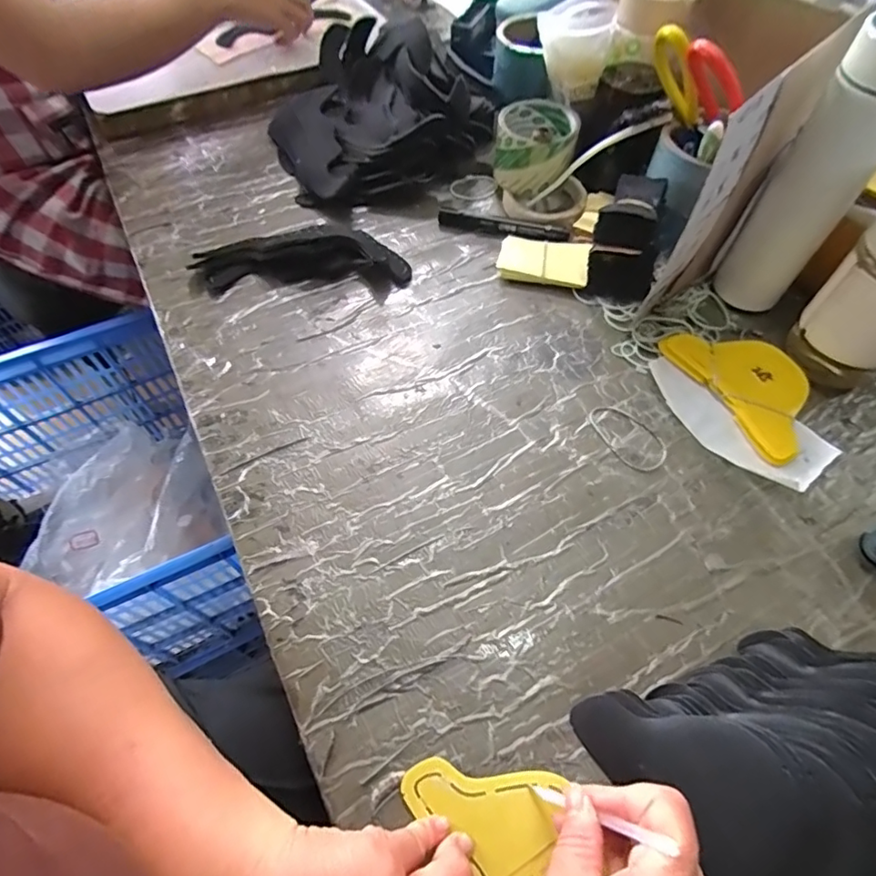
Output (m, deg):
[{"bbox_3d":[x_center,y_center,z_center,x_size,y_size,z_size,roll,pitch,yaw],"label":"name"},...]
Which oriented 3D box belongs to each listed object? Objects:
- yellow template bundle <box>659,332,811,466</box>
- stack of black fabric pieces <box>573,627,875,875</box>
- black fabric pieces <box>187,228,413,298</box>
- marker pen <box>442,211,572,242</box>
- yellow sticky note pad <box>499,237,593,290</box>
[{"bbox_3d":[0.276,-0.049,0.465,0.086,0.012,0.141,-23,61,-14],"label":"yellow template bundle"},{"bbox_3d":[0.211,0.192,0.295,0.203,0.053,0.153,-19,60,-11],"label":"stack of black fabric pieces"},{"bbox_3d":[-0.141,-0.184,0.539,0.218,0.033,0.070,1,58,1],"label":"black fabric pieces"},{"bbox_3d":[0.072,-0.233,0.584,0.141,0.014,0.016,14,59,9],"label":"marker pen"},{"bbox_3d":[0.110,-0.184,0.551,0.091,0.018,0.057,11,59,7],"label":"yellow sticky note pad"}]

